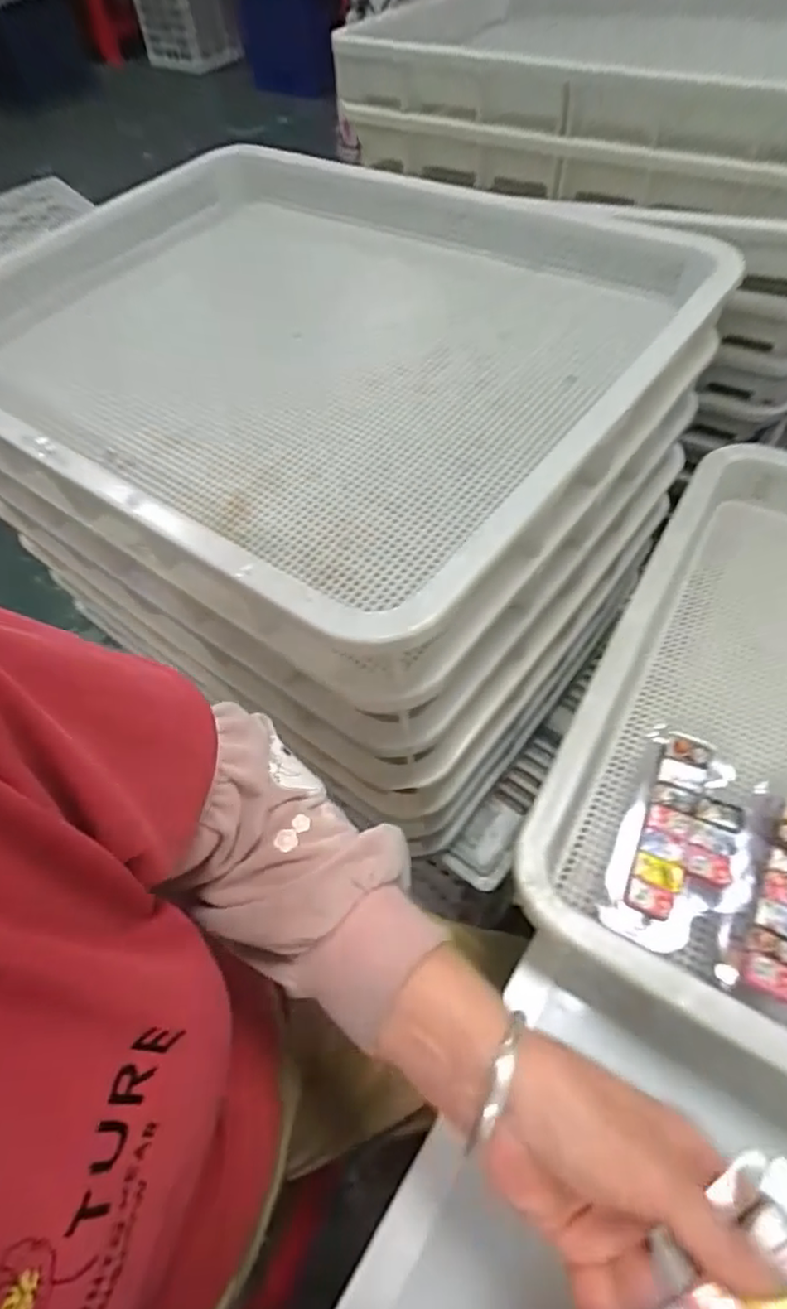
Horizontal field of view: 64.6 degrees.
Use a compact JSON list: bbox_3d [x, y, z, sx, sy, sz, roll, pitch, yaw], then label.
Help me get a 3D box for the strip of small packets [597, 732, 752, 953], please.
[{"bbox_3d":[0.180,0.116,0.381,0.071,0.007,0.134,28,63,22],"label":"strip of small packets"}]

